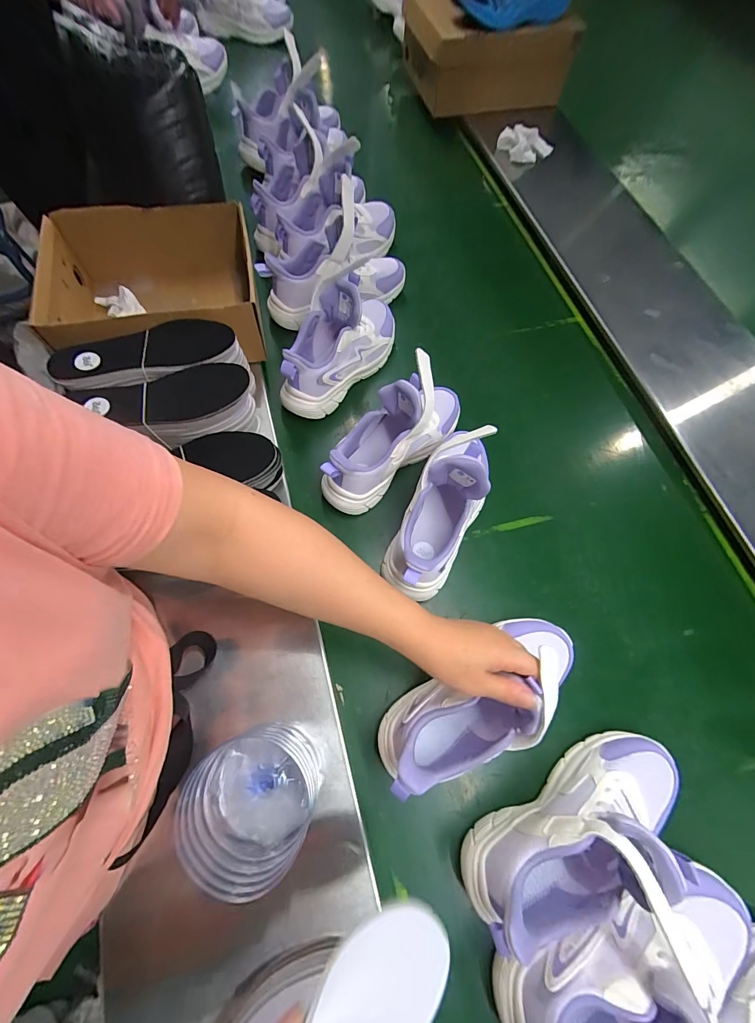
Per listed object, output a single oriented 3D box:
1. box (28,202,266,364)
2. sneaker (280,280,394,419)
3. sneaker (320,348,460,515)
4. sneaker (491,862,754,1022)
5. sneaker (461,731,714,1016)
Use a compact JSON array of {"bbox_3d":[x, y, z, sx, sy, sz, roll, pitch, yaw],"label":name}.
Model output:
[{"bbox_3d":[-0.309,-0.312,0.544,0.263,0.108,0.214,-12,68,-7],"label":"box"},{"bbox_3d":[-0.054,-0.248,0.540,0.083,0.111,0.224,38,73,12],"label":"sneaker"},{"bbox_3d":[0.032,-0.098,0.482,0.233,0.143,0.097,-43,76,-16],"label":"sneaker"},{"bbox_3d":[0.218,0.381,0.307,0.235,0.136,0.079,-13,70,-7],"label":"sneaker"},{"bbox_3d":[0.194,0.296,0.336,0.226,0.138,0.082,-28,72,-12],"label":"sneaker"}]

